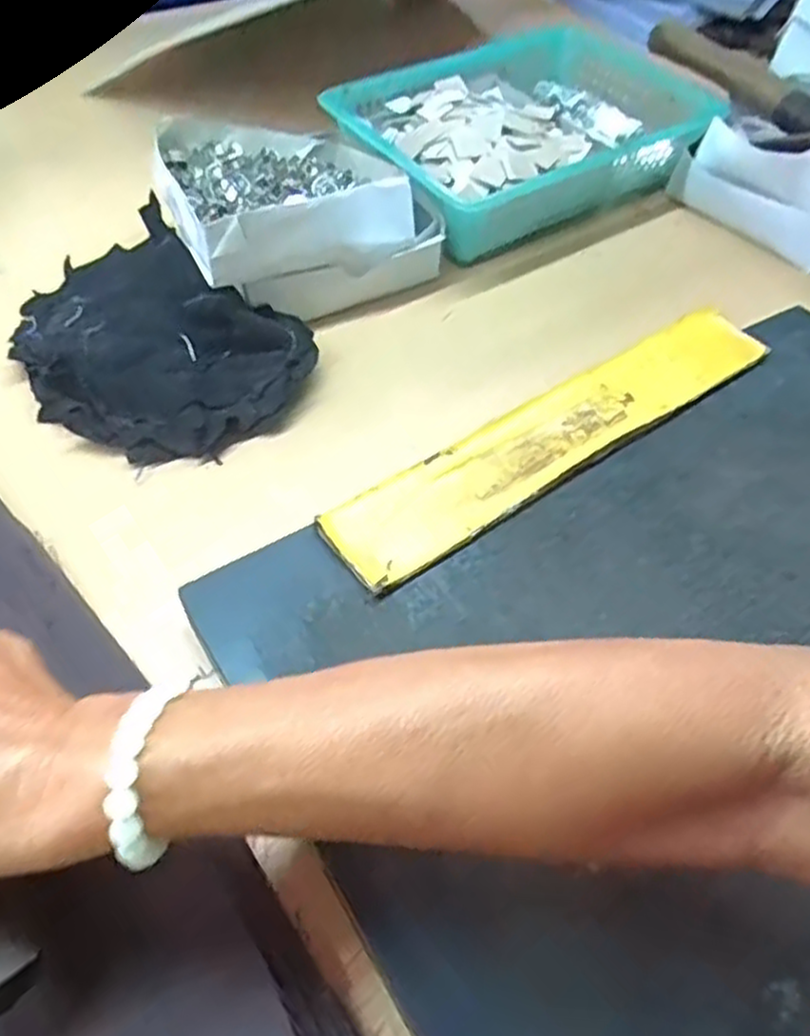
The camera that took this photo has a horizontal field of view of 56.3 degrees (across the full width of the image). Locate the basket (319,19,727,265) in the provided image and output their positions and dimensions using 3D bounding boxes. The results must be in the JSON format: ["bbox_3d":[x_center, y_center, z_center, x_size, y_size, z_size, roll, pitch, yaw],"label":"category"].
[{"bbox_3d":[0.082,-0.281,0.553,0.250,0.058,0.172,-29,60,-24],"label":"basket"}]

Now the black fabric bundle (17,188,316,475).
[{"bbox_3d":[-0.148,-0.101,0.430,0.185,0.034,0.133,39,59,22],"label":"black fabric bundle"}]

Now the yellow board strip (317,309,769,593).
[{"bbox_3d":[0.079,-0.044,0.375,0.261,0.005,0.045,-29,60,-24],"label":"yellow board strip"}]

